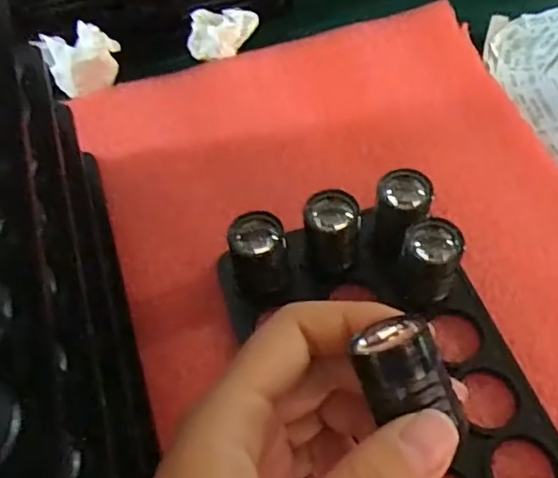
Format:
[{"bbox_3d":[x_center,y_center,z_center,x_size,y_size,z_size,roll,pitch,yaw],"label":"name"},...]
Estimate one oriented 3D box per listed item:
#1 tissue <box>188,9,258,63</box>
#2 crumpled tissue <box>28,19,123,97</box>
[{"bbox_3d":[-0.033,-0.123,0.340,0.040,0.016,0.029,1,57,5],"label":"tissue"},{"bbox_3d":[-0.110,-0.101,0.325,0.040,0.030,0.024,-18,58,-8],"label":"crumpled tissue"}]

